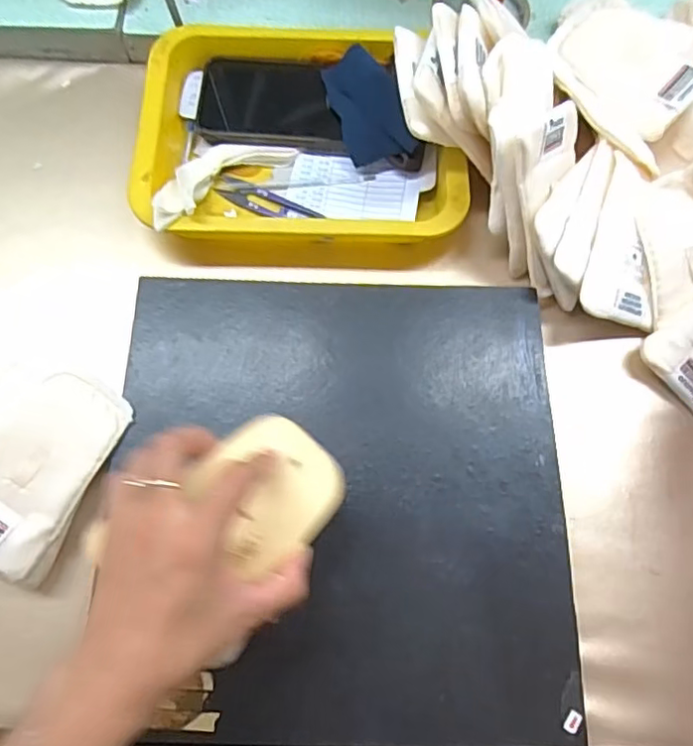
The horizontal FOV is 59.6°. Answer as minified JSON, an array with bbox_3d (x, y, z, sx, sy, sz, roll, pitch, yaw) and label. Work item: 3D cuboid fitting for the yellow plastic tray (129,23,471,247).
[{"bbox_3d":[-0.036,-0.194,0.490,0.254,0.041,0.200,0,72,-1],"label":"yellow plastic tray"}]

